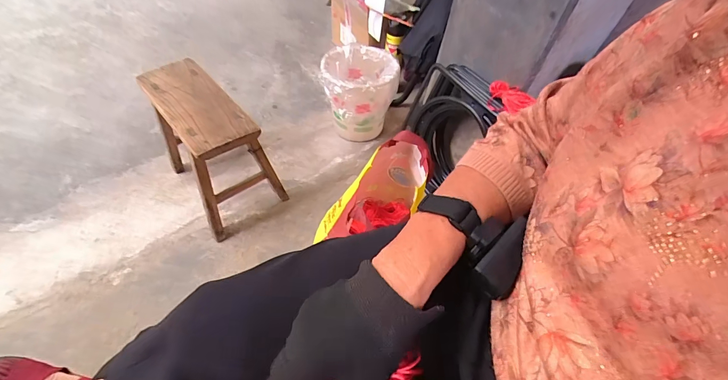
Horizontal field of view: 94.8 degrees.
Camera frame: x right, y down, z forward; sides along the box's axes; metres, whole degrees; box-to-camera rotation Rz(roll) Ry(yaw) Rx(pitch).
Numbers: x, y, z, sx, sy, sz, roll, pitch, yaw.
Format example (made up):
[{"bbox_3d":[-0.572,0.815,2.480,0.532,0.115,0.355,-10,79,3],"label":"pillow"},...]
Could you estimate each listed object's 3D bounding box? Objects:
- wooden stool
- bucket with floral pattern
[{"bbox_3d":[-0.399,-0.111,0.850,0.193,0.290,0.340,-36,64,-26],"label":"wooden stool"},{"bbox_3d":[-0.020,-0.279,1.041,0.213,0.255,0.193,-5,55,-10],"label":"bucket with floral pattern"}]

